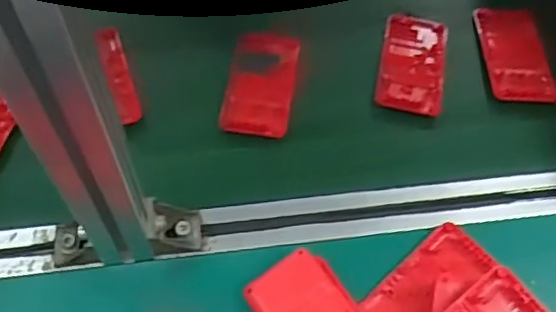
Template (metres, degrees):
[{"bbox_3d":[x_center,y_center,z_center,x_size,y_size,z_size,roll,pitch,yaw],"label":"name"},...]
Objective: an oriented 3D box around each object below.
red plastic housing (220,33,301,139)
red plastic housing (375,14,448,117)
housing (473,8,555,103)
[{"bbox_3d":[-0.015,-0.074,0.554,0.062,0.013,0.124,8,59,2],"label":"red plastic housing"},{"bbox_3d":[0.135,-0.094,0.574,0.062,0.011,0.124,12,60,4],"label":"red plastic housing"},{"bbox_3d":[0.243,-0.110,0.600,0.068,0.012,0.139,8,52,-6],"label":"housing"}]

